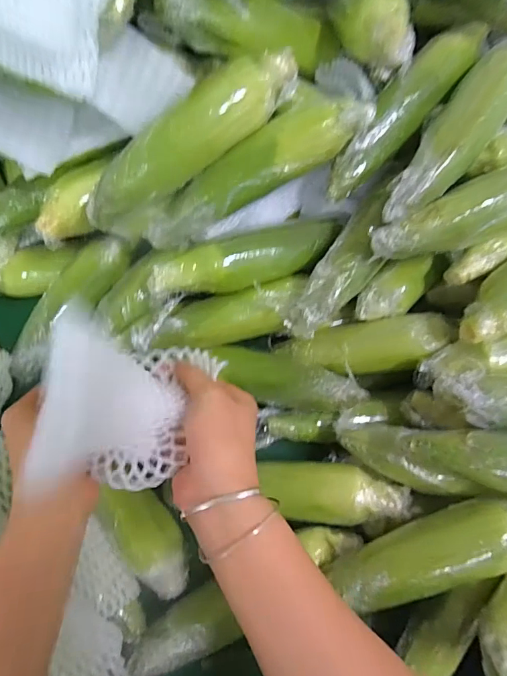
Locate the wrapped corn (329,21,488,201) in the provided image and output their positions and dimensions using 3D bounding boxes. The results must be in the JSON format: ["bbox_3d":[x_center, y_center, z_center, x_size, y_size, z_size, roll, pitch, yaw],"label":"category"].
[{"bbox_3d":[0.156,-0.239,0.432,0.047,0.041,0.238,41,90,14],"label":"wrapped corn"}]

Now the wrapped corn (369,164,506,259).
[{"bbox_3d":[0.223,-0.122,0.402,0.228,0.047,0.058,-23,70,-10],"label":"wrapped corn"}]

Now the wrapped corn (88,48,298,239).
[{"bbox_3d":[-0.058,-0.181,0.400,0.233,0.069,0.051,-38,73,5],"label":"wrapped corn"}]

